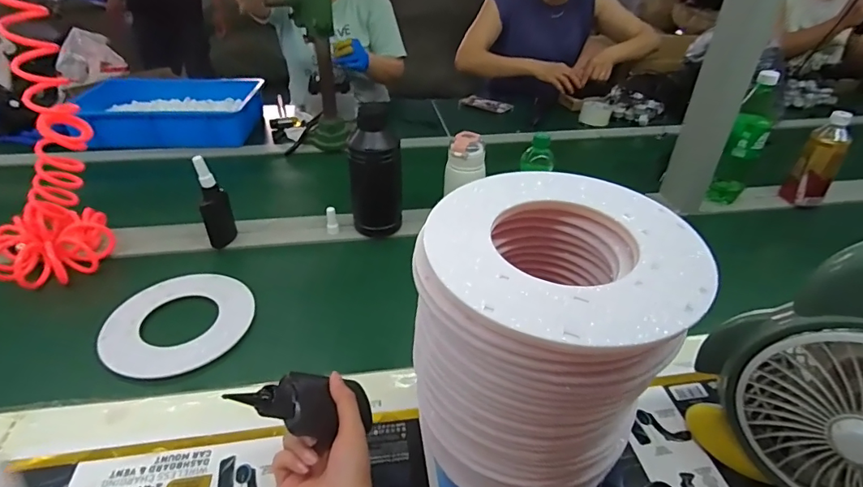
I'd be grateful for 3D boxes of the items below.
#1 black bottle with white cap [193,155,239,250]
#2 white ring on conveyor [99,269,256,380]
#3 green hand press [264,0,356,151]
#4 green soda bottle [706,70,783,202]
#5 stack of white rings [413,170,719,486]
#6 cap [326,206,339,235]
[{"bbox_3d":[-0.356,-0.064,0.763,0.045,0.154,0.041,-15,41,-21],"label":"black bottle with white cap"},{"bbox_3d":[-0.349,0.105,0.649,0.183,0.009,0.182,1,38,-1],"label":"white ring on conveyor"},{"bbox_3d":[-0.289,-0.466,1.053,0.130,0.479,0.198,-11,38,-17],"label":"green hand press"},{"bbox_3d":[0.605,-0.192,0.897,0.065,0.246,0.078,23,41,27],"label":"green soda bottle"},{"bbox_3d":[0.089,0.110,0.418,0.190,0.292,0.188,31,45,34],"label":"stack of white rings"},{"bbox_3d":[-0.175,-0.042,0.822,0.019,0.045,0.018,1,38,-1],"label":"cap"}]

